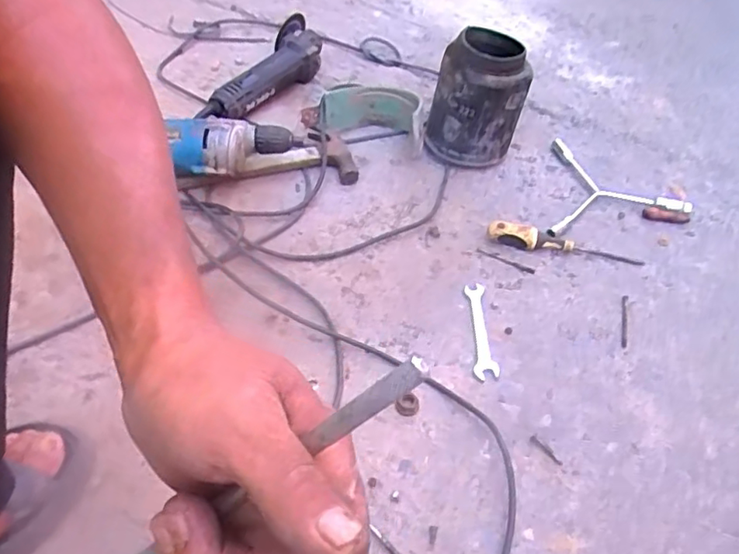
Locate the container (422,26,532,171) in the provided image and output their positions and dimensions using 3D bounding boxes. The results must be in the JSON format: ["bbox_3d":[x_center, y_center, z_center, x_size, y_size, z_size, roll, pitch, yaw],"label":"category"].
[{"bbox_3d":[0.167,-0.270,0.925,0.133,0.173,0.137,3,48,-3],"label":"container"}]

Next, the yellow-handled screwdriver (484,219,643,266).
[{"bbox_3d":[0.271,-0.050,0.823,0.208,0.032,0.032,7,48,1],"label":"yellow-handled screwdriver"}]

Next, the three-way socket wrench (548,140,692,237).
[{"bbox_3d":[0.377,-0.119,0.899,0.201,0.021,0.222,13,48,6],"label":"three-way socket wrench"}]

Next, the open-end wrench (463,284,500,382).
[{"bbox_3d":[0.135,0.064,0.725,0.027,0.010,0.139,3,48,-3],"label":"open-end wrench"}]

